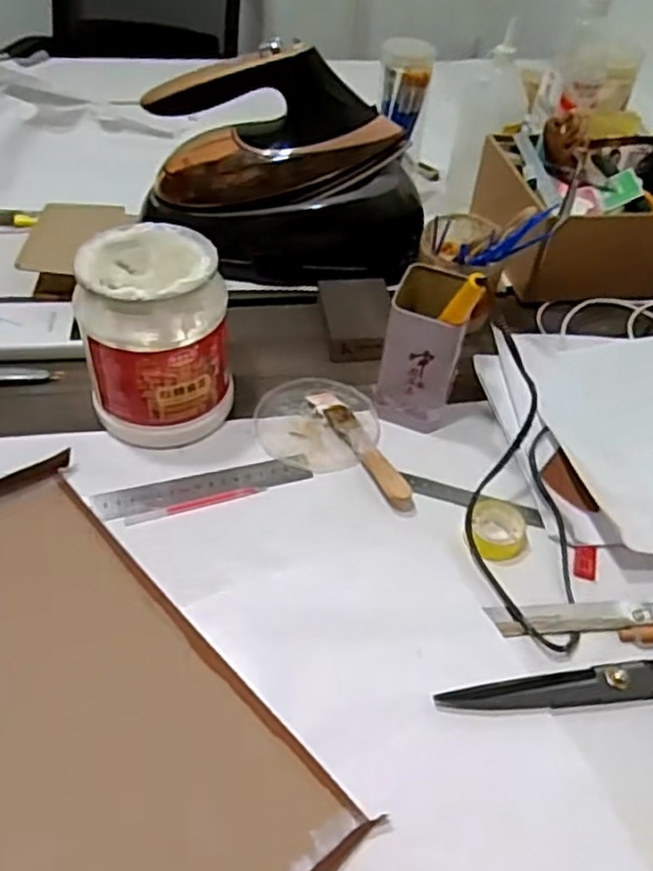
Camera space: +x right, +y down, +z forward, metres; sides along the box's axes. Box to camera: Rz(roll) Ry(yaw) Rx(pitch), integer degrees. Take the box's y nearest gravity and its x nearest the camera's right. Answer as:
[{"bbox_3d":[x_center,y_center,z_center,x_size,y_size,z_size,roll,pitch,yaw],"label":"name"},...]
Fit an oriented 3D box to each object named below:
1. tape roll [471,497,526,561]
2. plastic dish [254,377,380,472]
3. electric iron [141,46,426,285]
[{"bbox_3d":[0.126,0.070,0.512,0.041,0.016,0.048,25,49,17],"label":"tape roll"},{"bbox_3d":[-0.007,-0.011,0.591,0.101,0.012,0.097,3,46,-3],"label":"plastic dish"},{"bbox_3d":[-0.043,-0.253,0.693,0.287,0.190,0.127,9,46,3],"label":"electric iron"}]

